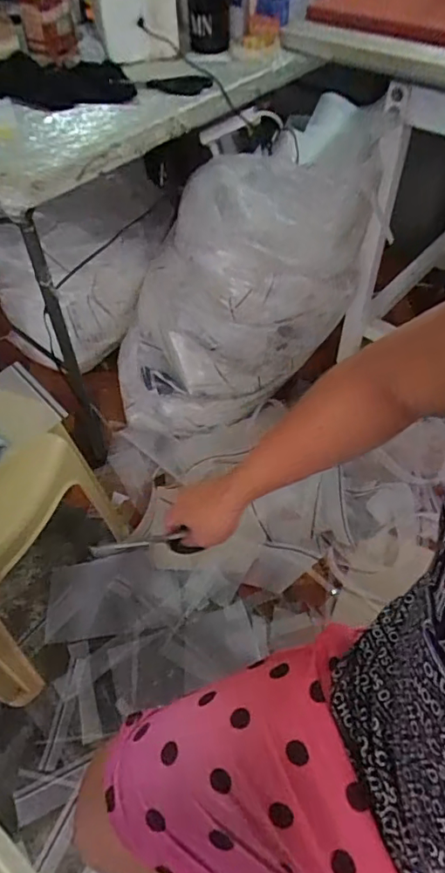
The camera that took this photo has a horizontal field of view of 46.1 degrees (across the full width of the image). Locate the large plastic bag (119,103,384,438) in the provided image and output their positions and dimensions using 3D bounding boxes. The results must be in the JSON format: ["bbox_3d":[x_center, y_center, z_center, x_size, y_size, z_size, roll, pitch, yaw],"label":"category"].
[{"bbox_3d":[0.031,-0.346,1.203,0.390,0.807,0.333,12,47,-33],"label":"large plastic bag"}]

